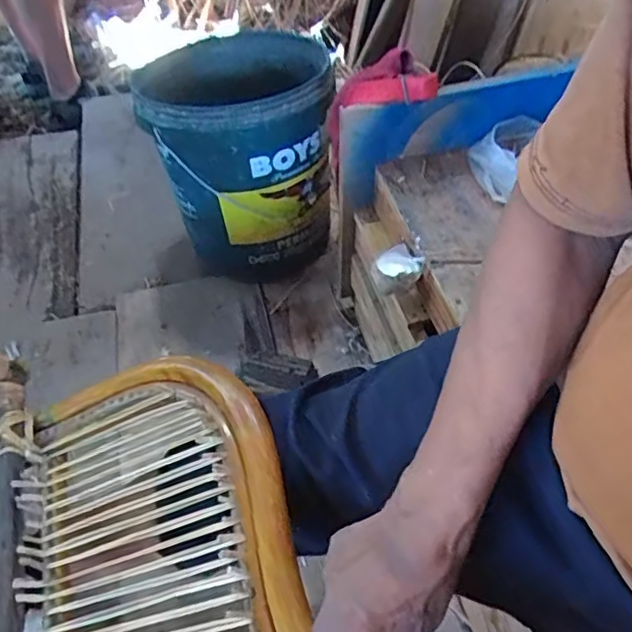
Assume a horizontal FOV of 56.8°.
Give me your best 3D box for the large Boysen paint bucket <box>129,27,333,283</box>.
[{"bbox_3d":[-0.122,-0.290,0.986,0.301,0.300,0.335,-11,52,-6],"label":"large Boysen paint bucket"}]

